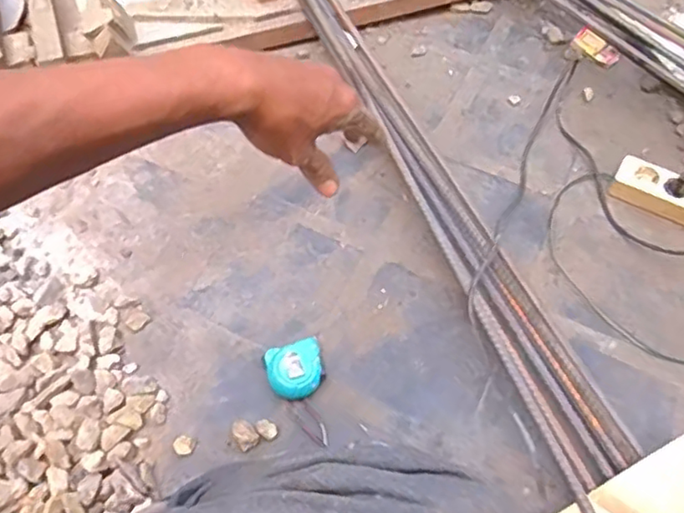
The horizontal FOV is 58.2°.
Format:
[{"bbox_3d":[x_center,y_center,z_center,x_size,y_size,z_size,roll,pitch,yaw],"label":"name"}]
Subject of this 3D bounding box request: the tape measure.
[{"bbox_3d":[-0.058,0.146,0.783,0.074,0.038,0.079,-14,59,-9],"label":"tape measure"}]

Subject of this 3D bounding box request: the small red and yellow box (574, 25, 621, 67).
[{"bbox_3d":[0.460,-0.379,1.118,0.041,0.015,0.091,-31,63,-18],"label":"small red and yellow box"}]

